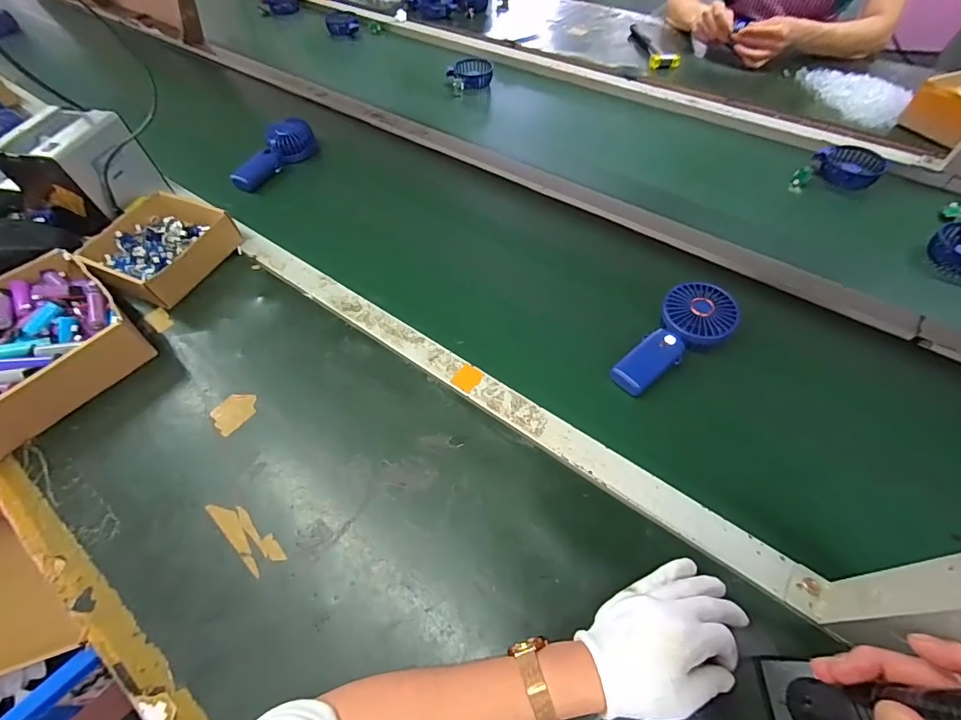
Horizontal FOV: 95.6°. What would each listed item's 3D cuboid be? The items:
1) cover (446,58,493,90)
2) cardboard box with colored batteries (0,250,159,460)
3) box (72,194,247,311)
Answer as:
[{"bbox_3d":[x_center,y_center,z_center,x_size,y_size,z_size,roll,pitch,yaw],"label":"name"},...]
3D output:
[{"bbox_3d":[-0.018,-0.644,0.986,0.073,0.040,0.088,36,65,22],"label":"cover"},{"bbox_3d":[-0.558,-0.016,0.535,0.219,0.070,0.210,36,65,22],"label":"cardboard box with colored batteries"},{"bbox_3d":[-0.474,-0.172,0.646,0.160,0.048,0.175,22,60,15],"label":"box"}]

